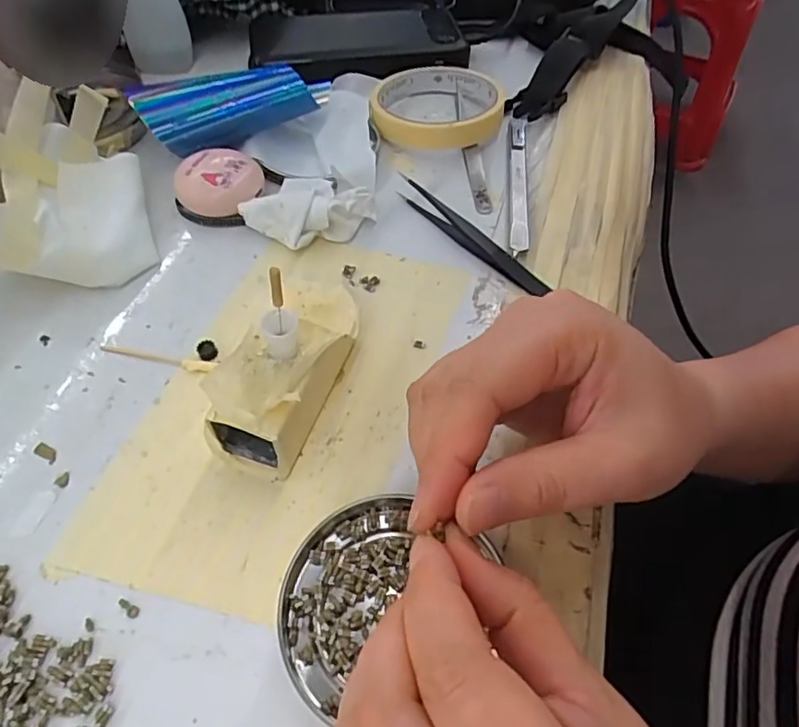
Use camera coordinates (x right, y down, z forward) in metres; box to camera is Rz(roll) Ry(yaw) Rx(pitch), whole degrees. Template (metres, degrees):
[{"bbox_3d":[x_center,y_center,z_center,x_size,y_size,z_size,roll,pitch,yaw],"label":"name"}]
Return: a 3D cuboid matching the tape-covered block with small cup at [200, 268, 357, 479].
[{"bbox_3d":[-0.045,0.001,0.237,0.043,0.050,0.083,18,55,11],"label":"tape-covered block with small cup"}]

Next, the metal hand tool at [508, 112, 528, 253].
[{"bbox_3d":[0.072,-0.112,0.348,0.011,0.006,0.136,6,54,3],"label":"metal hand tool"}]

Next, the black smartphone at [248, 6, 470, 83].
[{"bbox_3d":[-0.031,-0.245,0.424,0.154,0.011,0.087,-6,54,-6],"label":"black smartphone"}]

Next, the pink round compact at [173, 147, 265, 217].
[{"bbox_3d":[-0.101,-0.103,0.328,0.044,0.023,0.043,1,53,-1],"label":"pink round compact"}]

